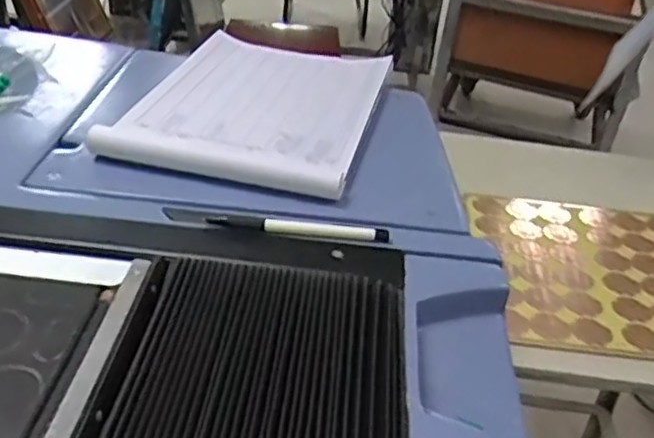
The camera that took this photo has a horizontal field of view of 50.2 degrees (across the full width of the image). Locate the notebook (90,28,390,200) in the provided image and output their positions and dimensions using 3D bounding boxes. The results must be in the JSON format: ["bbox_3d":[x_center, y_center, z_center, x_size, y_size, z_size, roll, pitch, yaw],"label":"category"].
[{"bbox_3d":[-0.061,-0.113,0.694,0.213,0.029,0.290,12,34,9],"label":"notebook"}]

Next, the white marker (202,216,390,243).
[{"bbox_3d":[-0.022,0.007,0.529,0.136,0.014,0.013,6,34,0],"label":"white marker"}]

